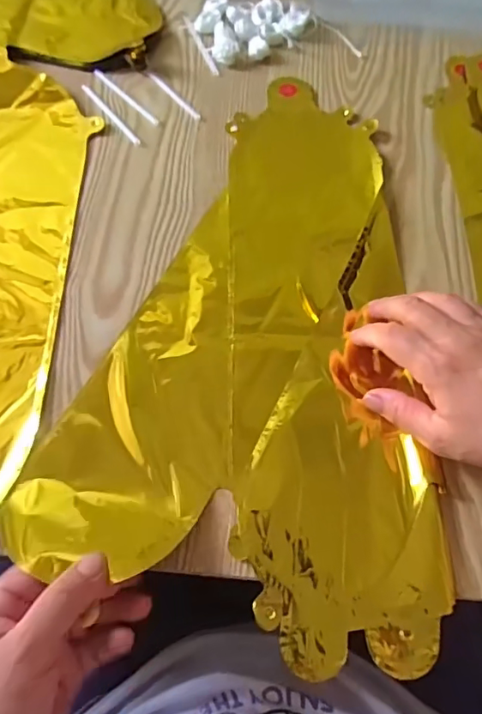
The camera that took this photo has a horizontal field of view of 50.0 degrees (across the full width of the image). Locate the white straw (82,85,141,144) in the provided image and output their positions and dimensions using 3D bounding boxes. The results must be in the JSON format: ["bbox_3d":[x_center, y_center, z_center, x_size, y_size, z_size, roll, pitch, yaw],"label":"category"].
[{"bbox_3d":[-0.110,-0.206,0.437,0.006,0.004,0.076,-39,74,-17],"label":"white straw"}]

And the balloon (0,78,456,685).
[{"bbox_3d":[0.048,-0.027,0.362,0.247,0.029,0.401,20,68,5],"label":"balloon"}]

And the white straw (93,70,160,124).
[{"bbox_3d":[-0.099,-0.225,0.446,0.078,0.004,0.007,42,71,14],"label":"white straw"}]

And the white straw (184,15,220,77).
[{"bbox_3d":[-0.037,-0.287,0.473,0.006,0.004,0.079,-20,70,-11],"label":"white straw"}]

